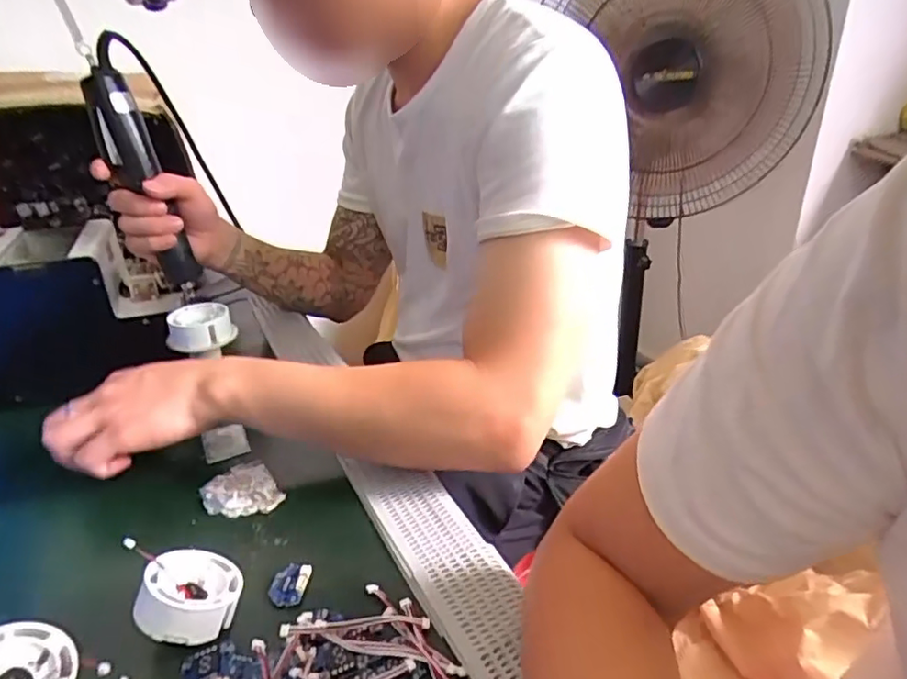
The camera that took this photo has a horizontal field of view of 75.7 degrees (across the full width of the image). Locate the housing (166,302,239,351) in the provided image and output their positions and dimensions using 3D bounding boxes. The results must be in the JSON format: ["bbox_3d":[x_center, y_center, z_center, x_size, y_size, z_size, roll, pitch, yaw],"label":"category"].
[{"bbox_3d":[-0.240,-0.013,0.554,0.058,0.027,0.058,-3,29,2],"label":"housing"}]

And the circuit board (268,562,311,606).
[{"bbox_3d":[-0.104,0.155,0.369,0.024,0.006,0.027,0,29,7],"label":"circuit board"}]

